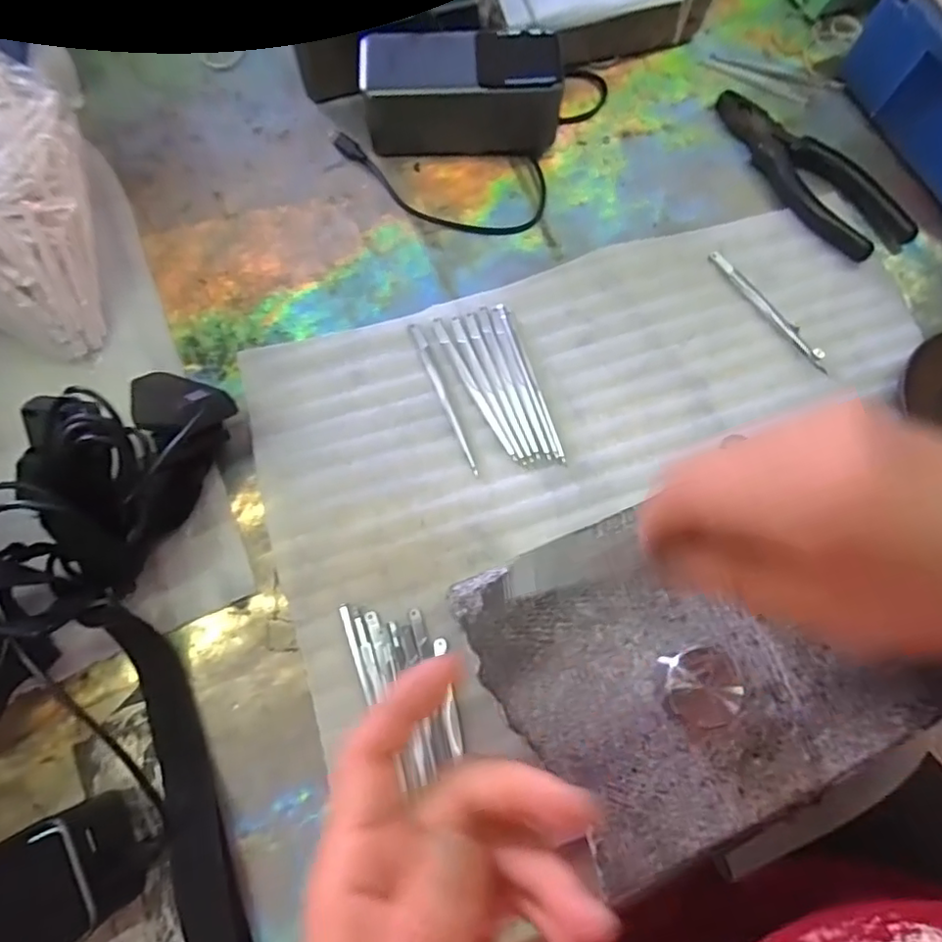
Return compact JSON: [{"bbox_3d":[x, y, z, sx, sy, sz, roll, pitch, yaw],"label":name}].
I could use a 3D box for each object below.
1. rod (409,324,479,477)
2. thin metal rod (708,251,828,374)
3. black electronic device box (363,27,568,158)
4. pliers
[{"bbox_3d":[-0.016,-0.046,0.371,0.006,0.004,0.107,-21,76,-8],"label":"rod"},{"bbox_3d":[0.197,-0.108,0.393,0.010,0.007,0.106,-35,78,-11],"label":"thin metal rod"},{"bbox_3d":[-0.006,-0.257,0.403,0.130,0.055,0.056,-2,74,-3],"label":"black electronic device box"},{"bbox_3d":[0.235,-0.210,0.417,0.052,0.014,0.163,-39,79,-12],"label":"pliers"}]

